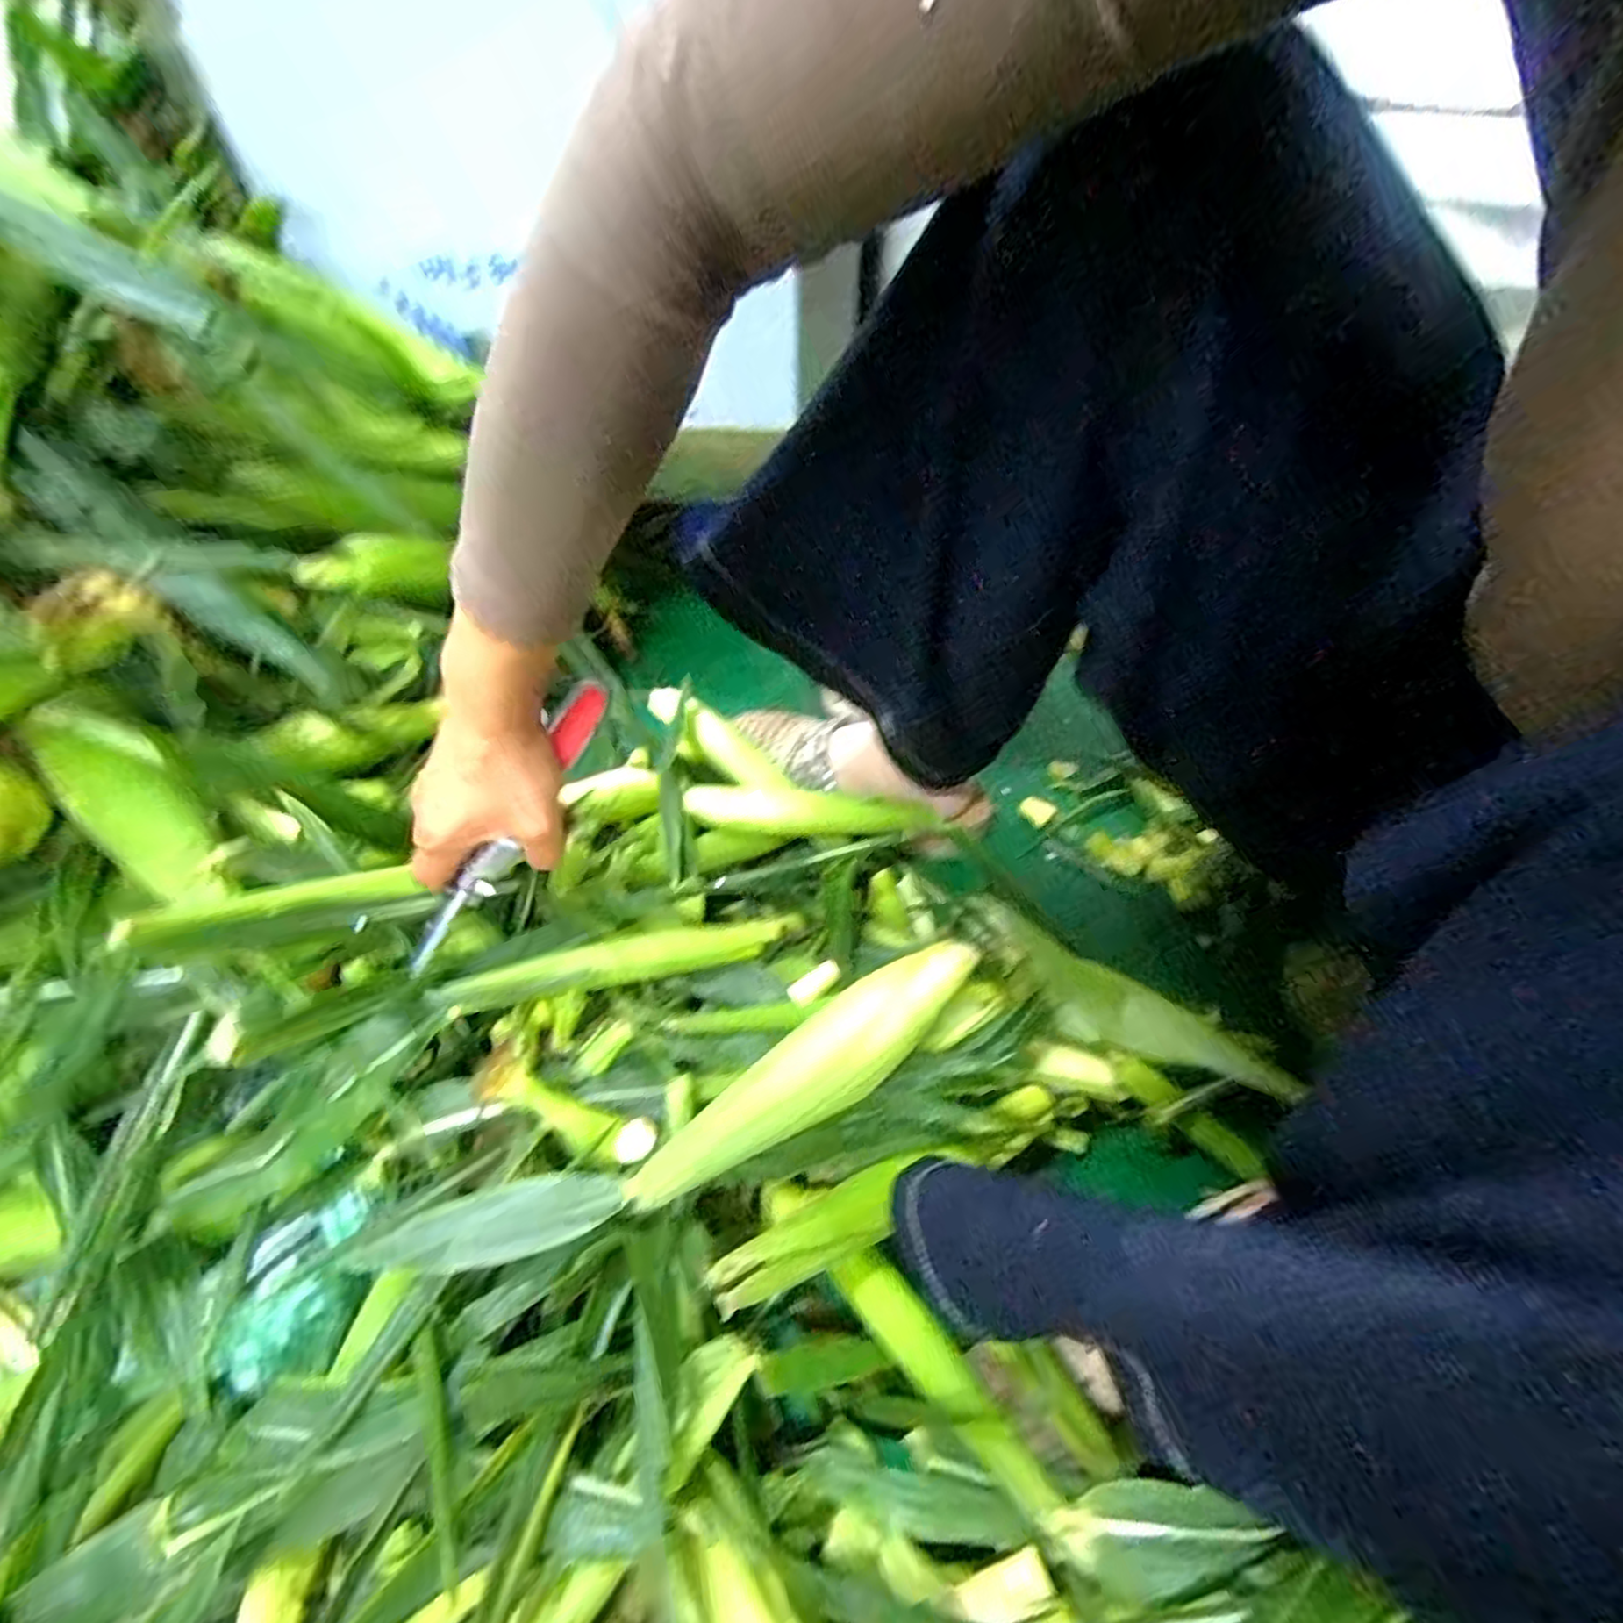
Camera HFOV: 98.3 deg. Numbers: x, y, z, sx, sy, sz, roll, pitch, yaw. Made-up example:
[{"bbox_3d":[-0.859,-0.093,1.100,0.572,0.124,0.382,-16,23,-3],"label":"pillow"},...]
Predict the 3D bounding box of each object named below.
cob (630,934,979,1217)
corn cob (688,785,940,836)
[{"bbox_3d":[0.007,0.140,0.384,0.223,0.049,0.045,-29,57,-23],"label":"cob"},{"bbox_3d":[0.001,0.000,0.523,0.184,0.026,0.026,2,50,0],"label":"corn cob"}]

